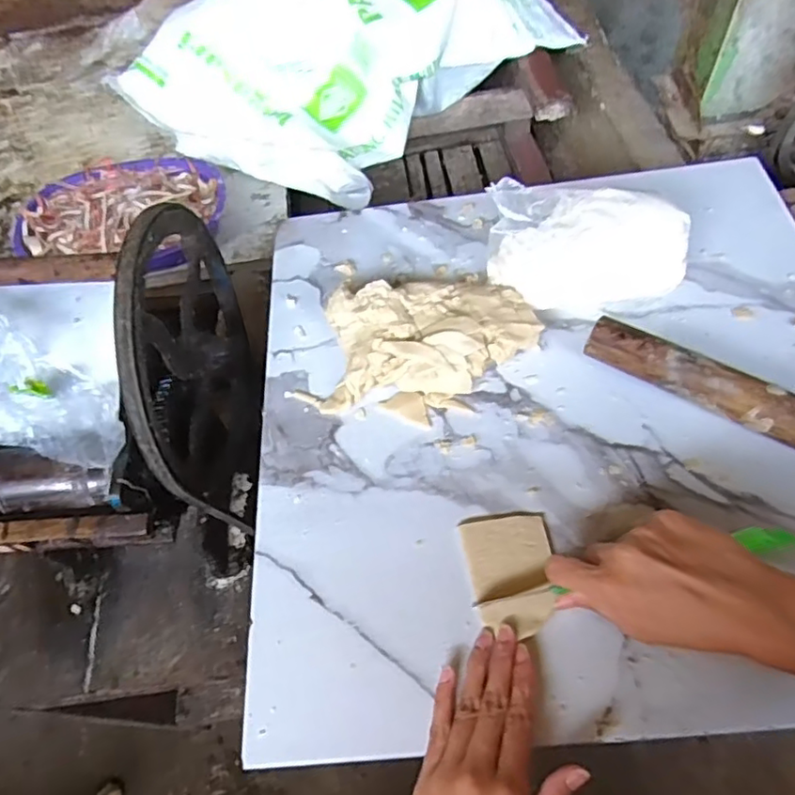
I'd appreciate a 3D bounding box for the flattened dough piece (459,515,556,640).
[{"bbox_3d":[0.081,0.121,0.416,0.057,0.006,0.079,-11,59,-3],"label":"flattened dough piece"}]

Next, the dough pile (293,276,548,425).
[{"bbox_3d":[0.017,-0.049,0.504,0.204,0.053,0.129,-6,59,0],"label":"dough pile"}]

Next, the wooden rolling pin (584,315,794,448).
[{"bbox_3d":[0.282,0.015,0.440,0.289,0.037,0.038,25,64,18],"label":"wooden rolling pin"}]

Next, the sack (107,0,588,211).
[{"bbox_3d":[-0.062,-0.567,0.976,0.653,0.220,0.404,-41,65,-19],"label":"sack"}]

